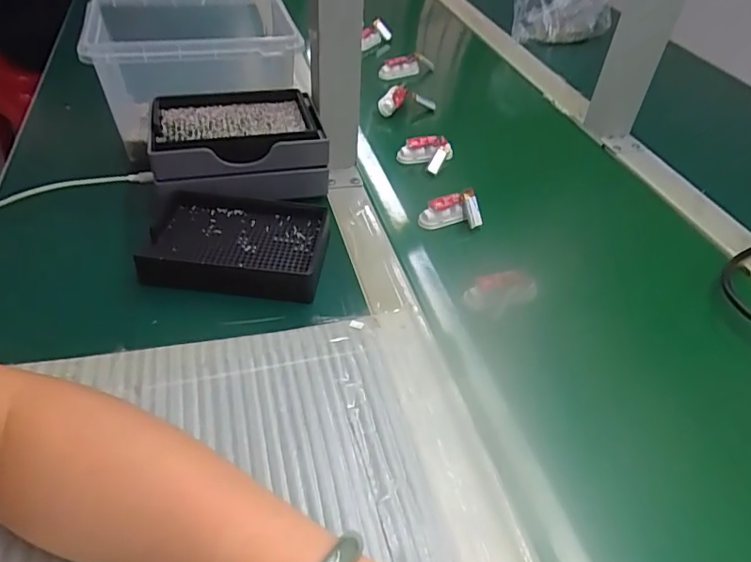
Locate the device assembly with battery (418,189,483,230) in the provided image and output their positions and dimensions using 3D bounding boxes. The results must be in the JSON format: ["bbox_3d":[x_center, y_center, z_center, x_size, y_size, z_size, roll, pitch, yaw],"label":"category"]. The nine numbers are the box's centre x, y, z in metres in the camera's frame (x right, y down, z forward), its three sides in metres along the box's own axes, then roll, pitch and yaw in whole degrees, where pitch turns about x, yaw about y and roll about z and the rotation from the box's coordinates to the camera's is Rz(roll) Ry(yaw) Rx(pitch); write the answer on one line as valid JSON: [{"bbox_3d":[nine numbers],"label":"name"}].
[{"bbox_3d":[0.070,-0.065,0.511,0.057,0.033,0.016,-10,22,-2],"label":"device assembly with battery"}]

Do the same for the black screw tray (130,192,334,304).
[{"bbox_3d":[-0.115,-0.032,0.448,0.145,0.029,0.096,5,43,0],"label":"black screw tray"}]

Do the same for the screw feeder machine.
[{"bbox_3d":[-0.125,-0.126,0.505,0.149,0.058,0.101,-7,44,-12],"label":"screw feeder machine"}]

